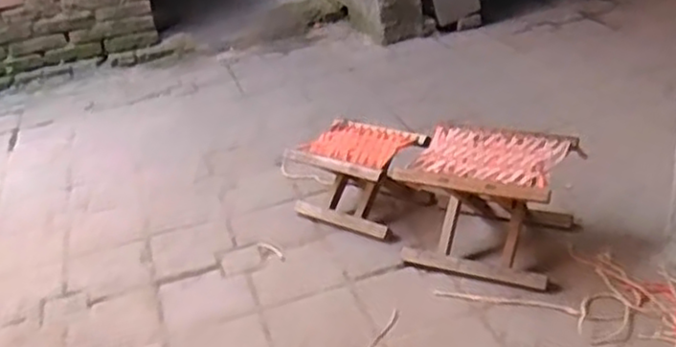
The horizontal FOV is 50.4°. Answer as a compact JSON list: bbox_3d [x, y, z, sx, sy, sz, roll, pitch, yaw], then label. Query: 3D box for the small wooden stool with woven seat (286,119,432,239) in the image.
[{"bbox_3d":[0.058,0.009,1.778,0.298,0.184,0.231,18,36,38],"label":"small wooden stool with woven seat"}]

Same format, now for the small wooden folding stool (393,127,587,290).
[{"bbox_3d":[0.329,0.058,1.575,0.319,0.233,0.289,9,32,26],"label":"small wooden folding stool"}]

